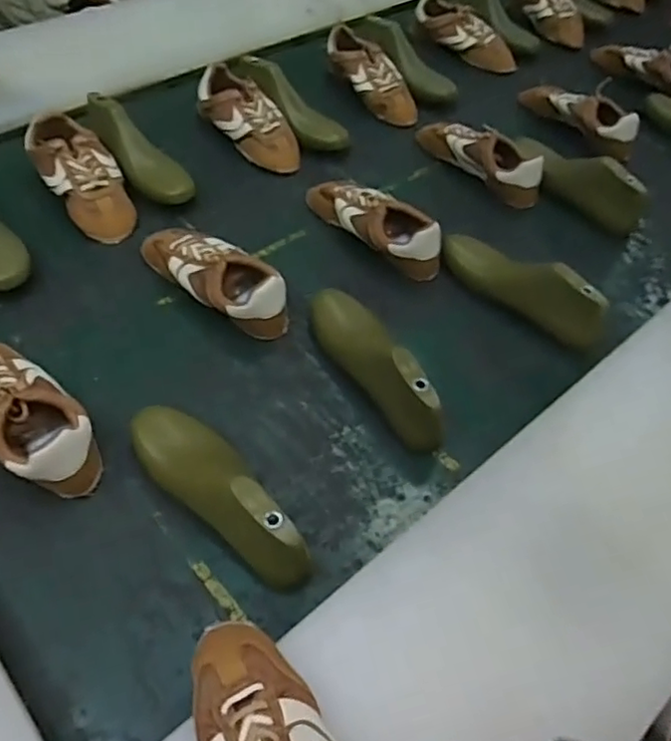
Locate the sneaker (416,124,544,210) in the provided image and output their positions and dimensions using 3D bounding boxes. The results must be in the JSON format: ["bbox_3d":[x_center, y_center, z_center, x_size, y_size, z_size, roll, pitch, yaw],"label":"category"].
[{"bbox_3d":[0.224,-0.349,1.022,0.067,0.067,0.240,-35,64,-27],"label":"sneaker"}]

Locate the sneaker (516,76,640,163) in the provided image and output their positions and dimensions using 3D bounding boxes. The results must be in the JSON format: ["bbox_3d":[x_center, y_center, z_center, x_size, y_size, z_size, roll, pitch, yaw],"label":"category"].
[{"bbox_3d":[0.422,-0.451,1.115,0.072,0.081,0.238,-33,63,-27],"label":"sneaker"}]

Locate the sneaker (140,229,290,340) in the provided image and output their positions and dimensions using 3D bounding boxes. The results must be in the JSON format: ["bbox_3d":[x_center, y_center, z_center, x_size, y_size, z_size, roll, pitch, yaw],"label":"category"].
[{"bbox_3d":[-0.150,-0.120,0.802,0.231,0.071,0.094,34,56,21],"label":"sneaker"}]

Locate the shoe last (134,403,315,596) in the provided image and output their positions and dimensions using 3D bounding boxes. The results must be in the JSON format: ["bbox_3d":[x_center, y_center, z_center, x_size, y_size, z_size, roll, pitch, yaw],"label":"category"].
[{"bbox_3d":[-0.112,0.104,0.621,0.238,0.092,0.072,36,57,22],"label":"shoe last"}]

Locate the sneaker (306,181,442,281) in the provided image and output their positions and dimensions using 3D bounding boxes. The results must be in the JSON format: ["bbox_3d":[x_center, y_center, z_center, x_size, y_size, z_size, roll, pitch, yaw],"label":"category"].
[{"bbox_3d":[0.051,-0.210,0.886,0.079,0.069,0.218,-31,60,-26],"label":"sneaker"}]

